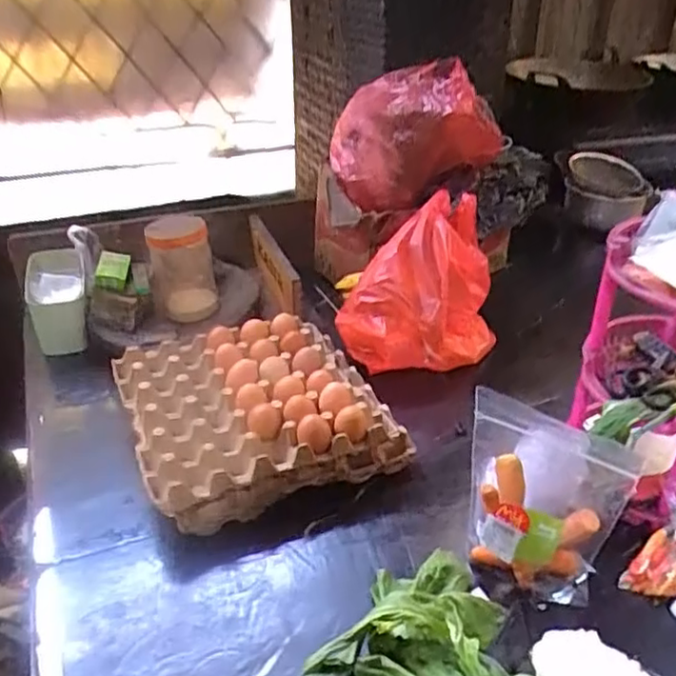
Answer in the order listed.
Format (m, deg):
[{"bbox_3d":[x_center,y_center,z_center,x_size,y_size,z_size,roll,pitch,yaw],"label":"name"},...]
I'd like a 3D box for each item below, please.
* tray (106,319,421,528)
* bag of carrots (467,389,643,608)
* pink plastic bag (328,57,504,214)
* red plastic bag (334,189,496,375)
[{"bbox_3d":[-0.111,0.091,0.859,0.314,0.097,0.305,-14,35,-20],"label":"tray"},{"bbox_3d":[0.208,0.175,0.651,0.137,0.218,0.086,0,33,1],"label":"bag of carrots"},{"bbox_3d":[0.133,-0.345,1.111,0.274,0.209,0.221,2,33,4],"label":"pink plastic bag"},{"bbox_3d":[0.121,-0.082,0.984,0.229,0.212,0.161,-1,33,-1],"label":"red plastic bag"}]

